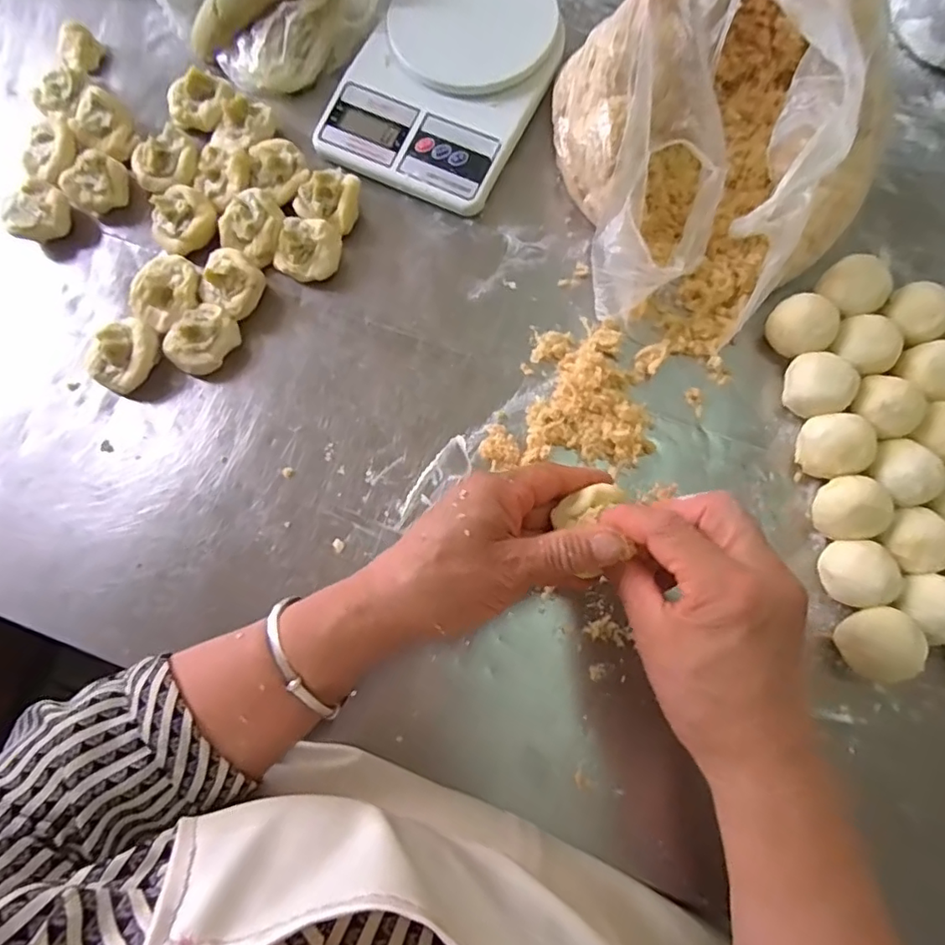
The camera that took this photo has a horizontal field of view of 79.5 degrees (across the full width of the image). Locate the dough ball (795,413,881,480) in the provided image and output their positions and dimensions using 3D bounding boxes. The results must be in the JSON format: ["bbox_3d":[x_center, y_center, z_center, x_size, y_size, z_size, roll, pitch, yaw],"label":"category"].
[{"bbox_3d":[0.245,-0.018,0.385,0.042,0.042,0.042,0,77,1],"label":"dough ball"}]

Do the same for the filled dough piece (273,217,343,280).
[{"bbox_3d":[-0.124,-0.171,0.436,0.043,0.029,0.044,0,77,1],"label":"filled dough piece"}]

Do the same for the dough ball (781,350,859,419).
[{"bbox_3d":[0.238,-0.059,0.395,0.038,0.039,0.043,-39,79,-7],"label":"dough ball"}]

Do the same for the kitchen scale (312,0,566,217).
[{"bbox_3d":[-0.019,-0.321,0.459,0.147,0.044,0.198,26,79,7],"label":"kitchen scale"}]

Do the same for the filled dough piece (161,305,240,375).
[{"bbox_3d":[-0.200,-0.098,0.423,0.039,0.024,0.051,22,79,6],"label":"filled dough piece"}]

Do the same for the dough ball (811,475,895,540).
[{"bbox_3d":[0.248,0.024,0.376,0.042,0.042,0.040,0,77,1],"label":"dough ball"}]

